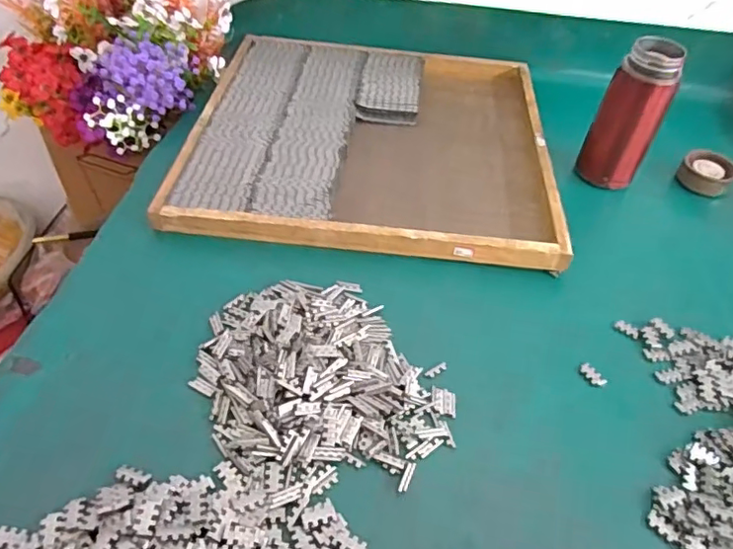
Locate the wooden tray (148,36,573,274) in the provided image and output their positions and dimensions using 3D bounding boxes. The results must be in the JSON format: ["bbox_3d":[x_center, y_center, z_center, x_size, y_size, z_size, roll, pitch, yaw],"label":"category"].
[{"bbox_3d":[0.009,-0.178,0.668,0.389,0.024,0.402,8,47,0],"label":"wooden tray"}]

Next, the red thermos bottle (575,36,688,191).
[{"bbox_3d":[0.287,-0.172,0.617,0.064,0.143,0.057,27,49,17],"label":"red thermos bottle"}]

